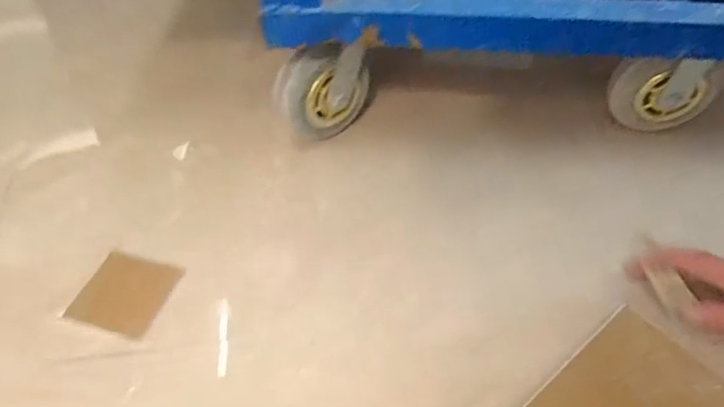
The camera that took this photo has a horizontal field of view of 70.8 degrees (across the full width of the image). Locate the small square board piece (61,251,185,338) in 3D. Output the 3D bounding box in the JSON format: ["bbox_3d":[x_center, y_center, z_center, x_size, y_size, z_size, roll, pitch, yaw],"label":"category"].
[{"bbox_3d":[-0.248,0.092,0.537,0.090,0.008,0.087,14,50,9],"label":"small square board piece"}]

